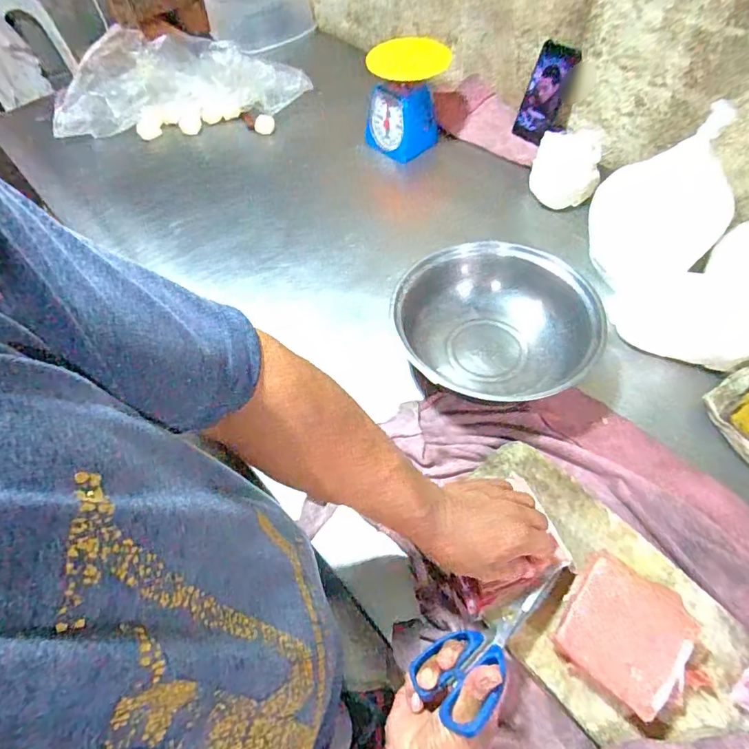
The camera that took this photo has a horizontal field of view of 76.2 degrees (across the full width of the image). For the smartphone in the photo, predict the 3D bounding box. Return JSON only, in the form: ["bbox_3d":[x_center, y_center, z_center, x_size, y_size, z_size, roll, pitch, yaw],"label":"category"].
[{"bbox_3d":[0.328,-0.540,0.927,0.070,0.169,0.008,29,52,12],"label":"smartphone"}]

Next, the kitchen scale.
[{"bbox_3d":[0.065,-0.548,0.955,0.131,0.187,0.135,-40,63,-19],"label":"kitchen scale"}]

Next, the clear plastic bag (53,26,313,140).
[{"bbox_3d":[-0.444,-0.662,1.099,0.569,0.162,0.171,-1,57,4],"label":"clear plastic bag"}]

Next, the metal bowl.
[{"bbox_3d":[0.176,-0.068,0.690,0.250,0.091,0.277,-35,61,-17],"label":"metal bowl"}]

